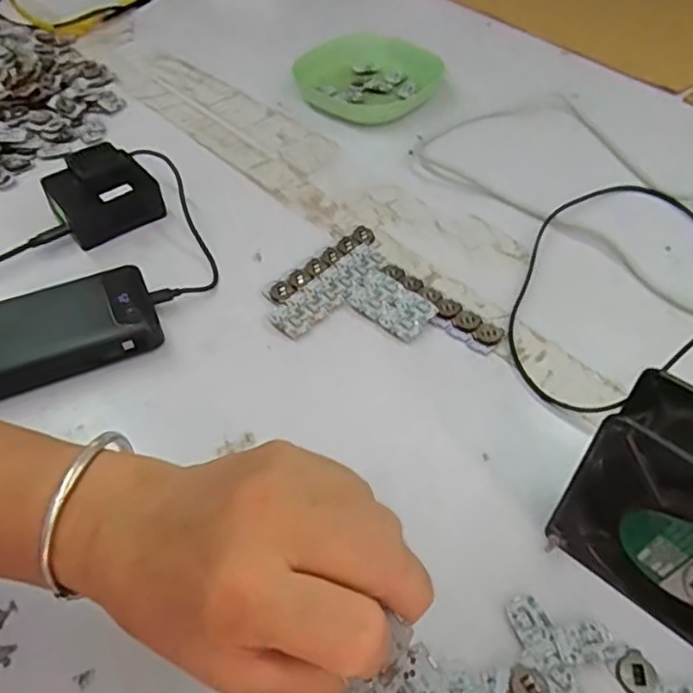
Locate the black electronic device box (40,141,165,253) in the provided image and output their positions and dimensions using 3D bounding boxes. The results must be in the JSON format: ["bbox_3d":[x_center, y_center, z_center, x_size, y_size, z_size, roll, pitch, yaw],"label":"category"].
[{"bbox_3d":[-0.205,-0.130,0.527,0.075,0.042,0.071,-31,55,-24],"label":"black electronic device box"}]

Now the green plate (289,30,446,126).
[{"bbox_3d":[0.033,-0.280,0.663,0.153,0.036,0.126,-12,50,-10],"label":"green plate"}]

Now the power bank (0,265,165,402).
[{"bbox_3d":[-0.209,-0.004,0.430,0.153,0.023,0.078,-22,52,-18],"label":"power bank"}]

